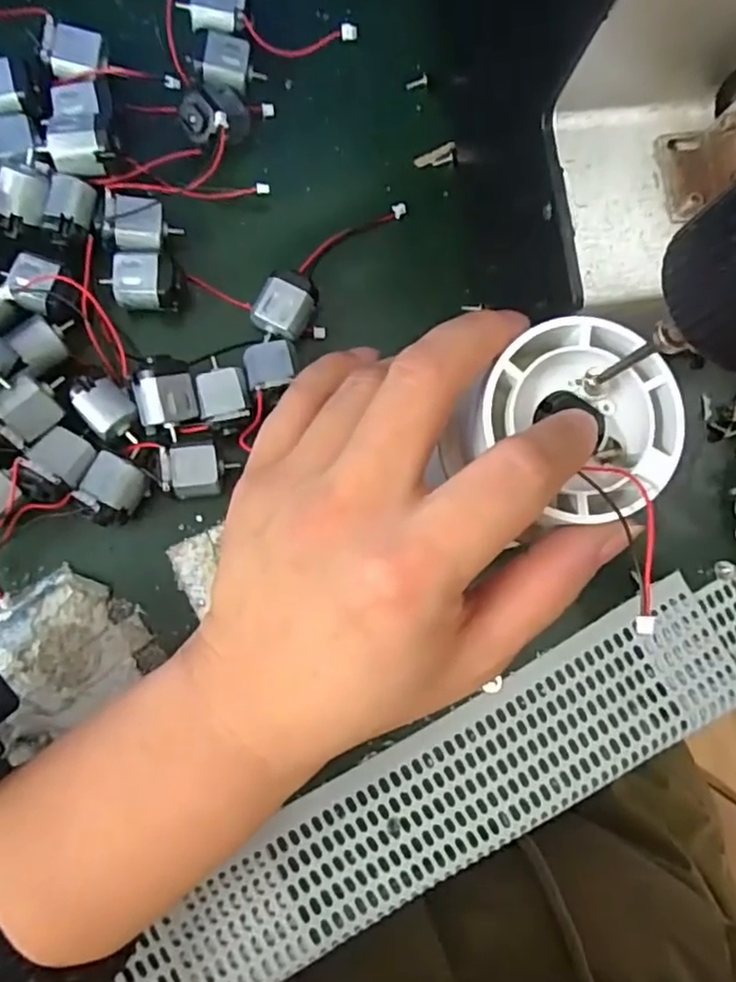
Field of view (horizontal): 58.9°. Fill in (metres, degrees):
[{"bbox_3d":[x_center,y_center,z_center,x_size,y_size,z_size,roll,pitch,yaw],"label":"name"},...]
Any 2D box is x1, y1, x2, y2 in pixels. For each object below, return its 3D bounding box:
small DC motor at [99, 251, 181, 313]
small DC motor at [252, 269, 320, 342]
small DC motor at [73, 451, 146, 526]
[{"bbox_3d":[-0.081,-0.074,0.235,0.026,0.016,0.019,3,84,-7],"label":"small DC motor"},{"bbox_3d":[-0.030,-0.066,0.239,0.019,0.020,0.023,27,82,-4],"label":"small DC motor"},{"bbox_3d":[-0.089,0.000,0.228,0.018,0.018,0.025,29,82,-4],"label":"small DC motor"}]

